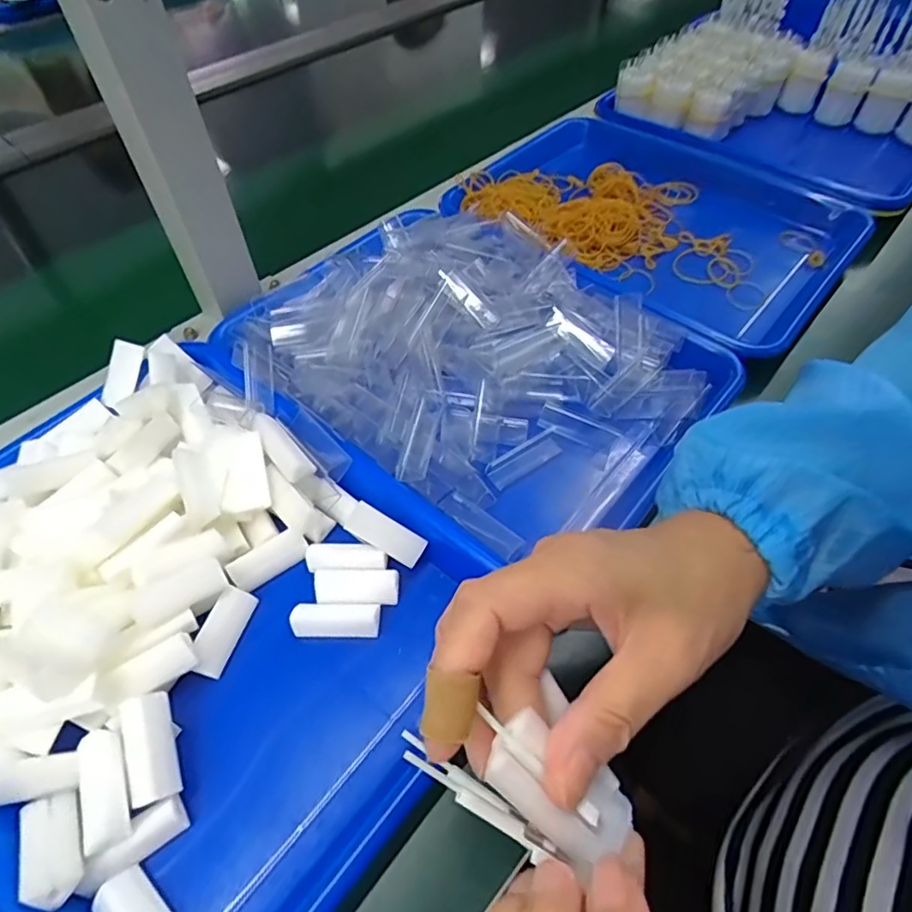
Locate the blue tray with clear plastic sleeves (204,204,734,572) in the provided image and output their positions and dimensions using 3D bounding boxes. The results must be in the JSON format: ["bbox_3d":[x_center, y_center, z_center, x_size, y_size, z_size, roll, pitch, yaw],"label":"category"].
[{"bbox_3d":[0.014,-0.080,0.404,0.304,0.054,0.249,34,61,24],"label":"blue tray with clear plastic sleeves"}]

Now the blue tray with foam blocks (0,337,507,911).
[{"bbox_3d":[-0.149,0.078,0.307,0.318,0.059,0.239,34,61,23],"label":"blue tray with foam blocks"}]

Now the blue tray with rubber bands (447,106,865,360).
[{"bbox_3d":[0.173,-0.227,0.545,0.360,0.040,0.255,33,60,23],"label":"blue tray with rubber bands"}]

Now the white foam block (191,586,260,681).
[{"bbox_3d":[-0.125,0.094,0.306,0.016,0.015,0.045,16,55,13],"label":"white foam block"}]

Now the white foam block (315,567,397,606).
[{"bbox_3d":[-0.056,0.074,0.321,0.047,0.007,0.019,0,74,5],"label":"white foam block"}]

